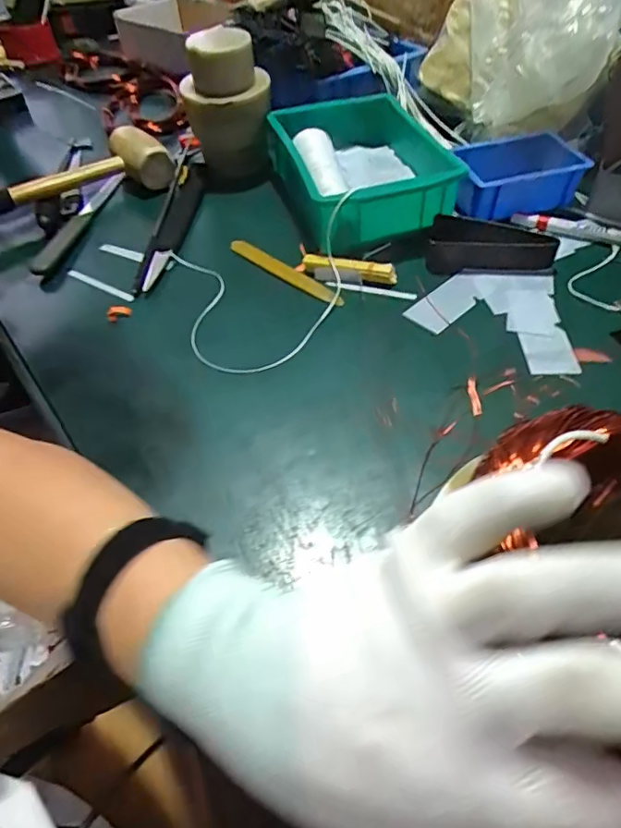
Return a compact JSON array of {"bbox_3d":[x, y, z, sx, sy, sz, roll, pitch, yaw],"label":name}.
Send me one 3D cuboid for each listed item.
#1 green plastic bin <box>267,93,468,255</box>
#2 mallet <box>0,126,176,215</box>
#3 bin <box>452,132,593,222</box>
[{"bbox_3d":[0.066,-0.297,0.638,0.185,0.080,0.222,-15,52,-9],"label":"green plastic bin"},{"bbox_3d":[-0.316,-0.291,0.664,0.282,0.064,0.081,-18,52,-11],"label":"mallet"},{"bbox_3d":[0.237,-0.284,0.636,0.164,0.057,0.096,-14,52,-8],"label":"bin"}]

